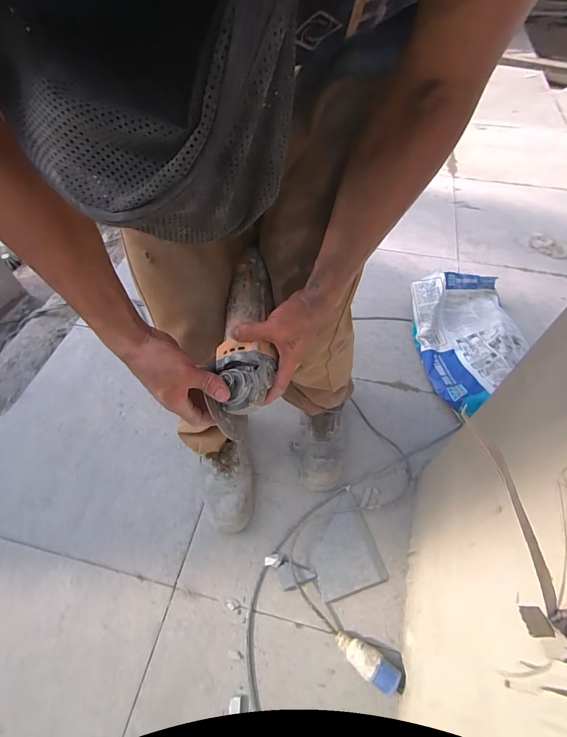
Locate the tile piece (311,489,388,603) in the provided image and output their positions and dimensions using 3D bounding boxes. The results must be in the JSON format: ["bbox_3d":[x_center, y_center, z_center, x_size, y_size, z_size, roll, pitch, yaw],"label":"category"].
[{"bbox_3d":[0.120,0.371,0.769,0.137,0.017,0.179,-15,56,-9],"label":"tile piece"}]

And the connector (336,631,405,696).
[{"bbox_3d":[0.153,0.529,0.655,0.129,0.049,0.048,31,61,21],"label":"connector"}]

